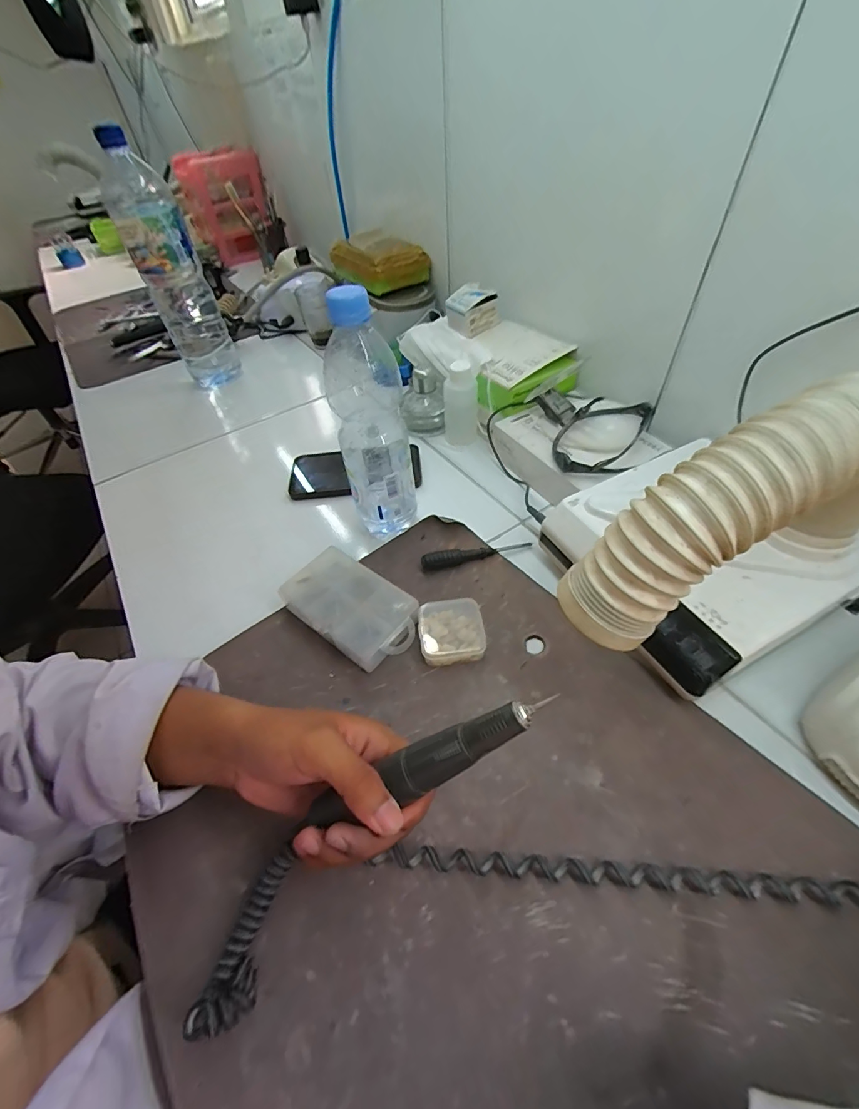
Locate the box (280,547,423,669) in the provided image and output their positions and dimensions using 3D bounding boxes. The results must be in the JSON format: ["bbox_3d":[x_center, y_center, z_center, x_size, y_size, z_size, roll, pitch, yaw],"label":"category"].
[{"bbox_3d":[-0.072,0.051,0.409,0.131,0.031,0.074,30,59,27],"label":"box"}]

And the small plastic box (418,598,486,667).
[{"bbox_3d":[0.020,0.069,0.389,0.056,0.021,0.054,-9,50,-1],"label":"small plastic box"}]

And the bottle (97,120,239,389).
[{"bbox_3d":[-0.378,-0.410,0.646,0.083,0.302,0.096,-23,51,-14],"label":"bottle"}]

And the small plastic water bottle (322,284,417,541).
[{"bbox_3d":[-0.055,-0.118,0.414,0.066,0.231,0.074,-13,50,-5],"label":"small plastic water bottle"}]

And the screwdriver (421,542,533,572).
[{"bbox_3d":[0.048,-0.004,0.445,0.115,0.014,0.013,-14,50,-6],"label":"screwdriver"}]

